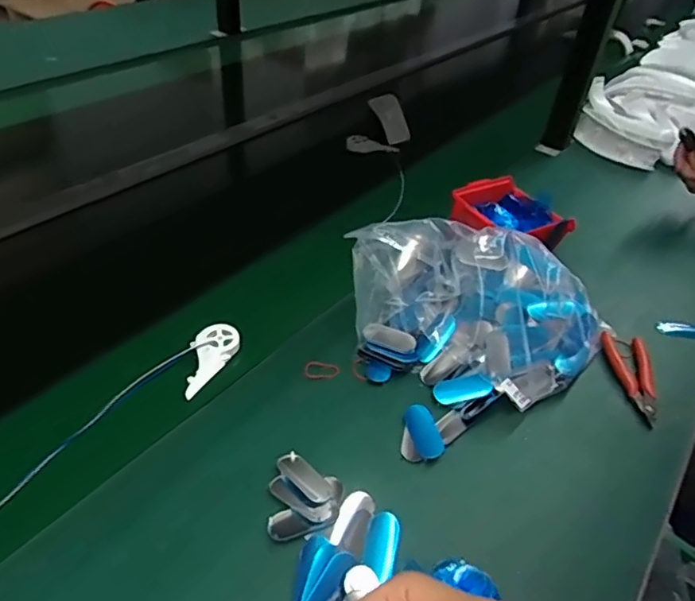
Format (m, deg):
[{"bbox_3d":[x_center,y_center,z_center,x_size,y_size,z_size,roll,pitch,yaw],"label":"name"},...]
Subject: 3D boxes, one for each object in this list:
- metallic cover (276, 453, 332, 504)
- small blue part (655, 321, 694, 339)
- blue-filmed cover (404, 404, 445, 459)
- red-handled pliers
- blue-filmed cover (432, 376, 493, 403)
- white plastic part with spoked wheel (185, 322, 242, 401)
[{"bbox_3d":[-0.037,0.153,0.480,0.058,0.004,0.024,35,49,29],"label":"metallic cover"},{"bbox_3d":[0.414,0.036,0.683,0.064,0.006,0.023,9,42,4],"label":"small blue part"},{"bbox_3d":[0.073,0.125,0.529,0.027,0.004,0.058,-22,45,-1],"label":"blue-filmed cover"},{"bbox_3d":[0.318,0.081,0.601,0.040,0.013,0.127,3,42,-3],"label":"red-handled pliers"},{"bbox_3d":[0.117,0.091,0.563,0.059,0.006,0.024,-13,71,22],"label":"blue-filmed cover"},{"bbox_3d":[-0.150,0.060,0.580,0.043,0.018,0.091,18,43,13],"label":"white plastic part with spoked wheel"}]

